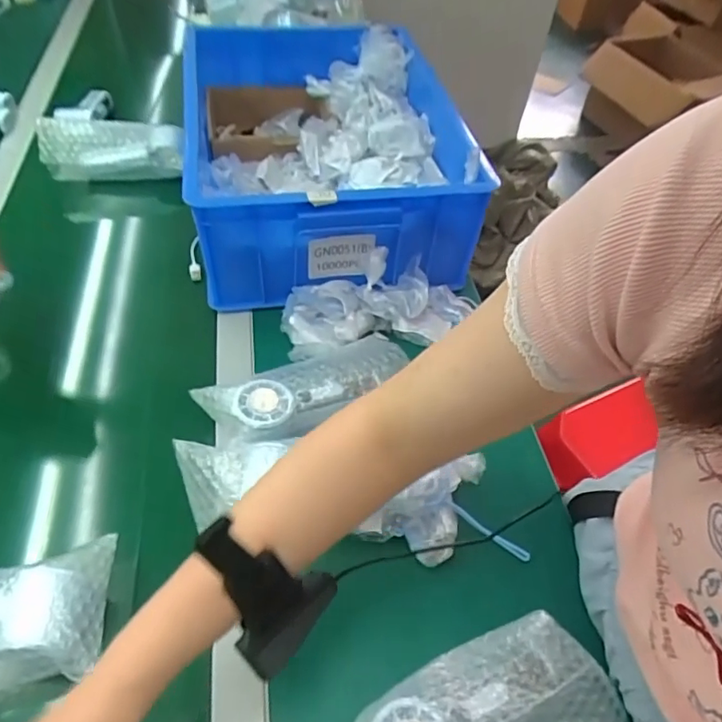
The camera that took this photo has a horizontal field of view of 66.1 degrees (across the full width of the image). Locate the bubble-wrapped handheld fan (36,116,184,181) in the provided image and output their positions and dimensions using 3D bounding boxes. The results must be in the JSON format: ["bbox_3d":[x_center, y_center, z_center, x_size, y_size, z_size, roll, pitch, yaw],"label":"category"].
[{"bbox_3d":[-0.364,-0.320,0.823,0.190,0.076,0.066,-5,52,-9],"label":"bubble-wrapped handheld fan"}]

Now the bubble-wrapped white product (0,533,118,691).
[{"bbox_3d":[-0.299,0.200,0.419,0.202,0.044,0.097,-6,52,-10],"label":"bubble-wrapped white product"}]

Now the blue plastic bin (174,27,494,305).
[{"bbox_3d":[-0.055,-0.307,0.768,0.333,0.139,0.448,-7,52,-11],"label":"blue plastic bin"}]

